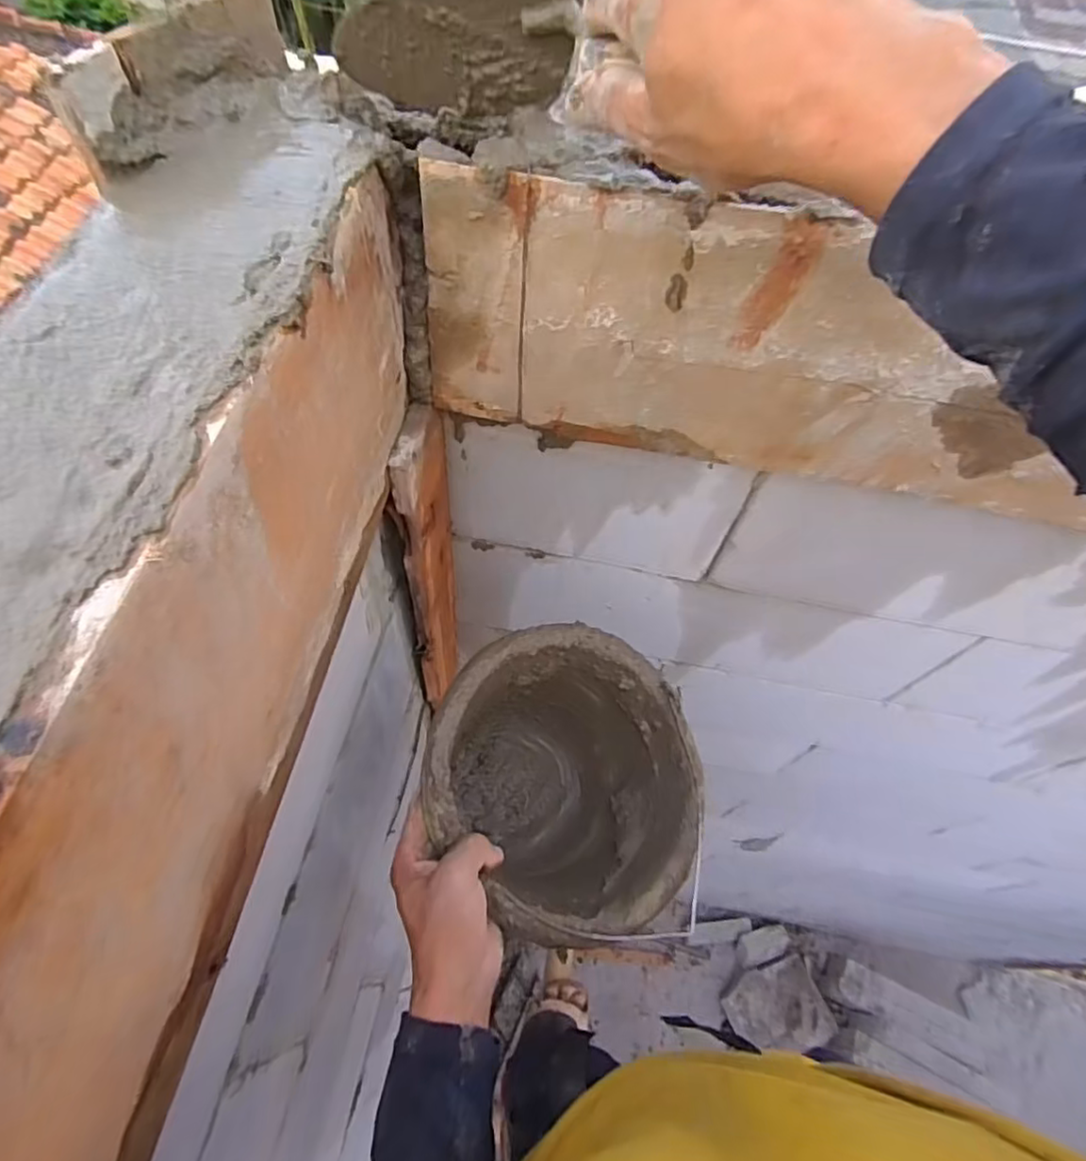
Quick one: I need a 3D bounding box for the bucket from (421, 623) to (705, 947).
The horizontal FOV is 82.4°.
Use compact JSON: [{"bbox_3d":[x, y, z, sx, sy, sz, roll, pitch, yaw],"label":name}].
[{"bbox_3d":[-0.016,0.197,0.613,0.251,0.230,0.251,11,65,-23],"label":"bucket"}]

